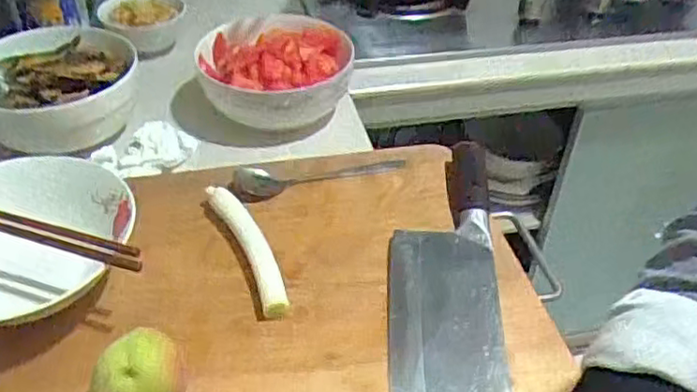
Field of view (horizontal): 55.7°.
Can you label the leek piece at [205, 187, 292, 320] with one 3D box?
[{"bbox_3d":[-0.082,0.039,0.549,0.026,0.021,0.148,-17,46,-21],"label":"leek piece"}]

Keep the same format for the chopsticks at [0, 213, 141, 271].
[{"bbox_3d":[-0.264,0.019,0.497,0.244,0.013,0.015,14,42,13],"label":"chopsticks"}]

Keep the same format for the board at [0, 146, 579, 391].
[{"bbox_3d":[-0.092,0.081,0.539,0.472,0.034,0.312,-6,43,-10],"label":"board"}]

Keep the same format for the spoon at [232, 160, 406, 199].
[{"bbox_3d":[-0.026,-0.020,0.640,0.169,0.011,0.038,-5,43,-9],"label":"spoon"}]

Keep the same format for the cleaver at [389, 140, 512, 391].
[{"bbox_3d":[0.079,0.057,0.548,0.086,0.023,0.292,3,41,1],"label":"cleaver"}]

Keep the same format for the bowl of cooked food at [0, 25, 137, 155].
[{"bbox_3d":[-0.313,-0.116,0.699,0.173,0.072,0.139,-11,44,-15],"label":"bowl of cooked food"}]

